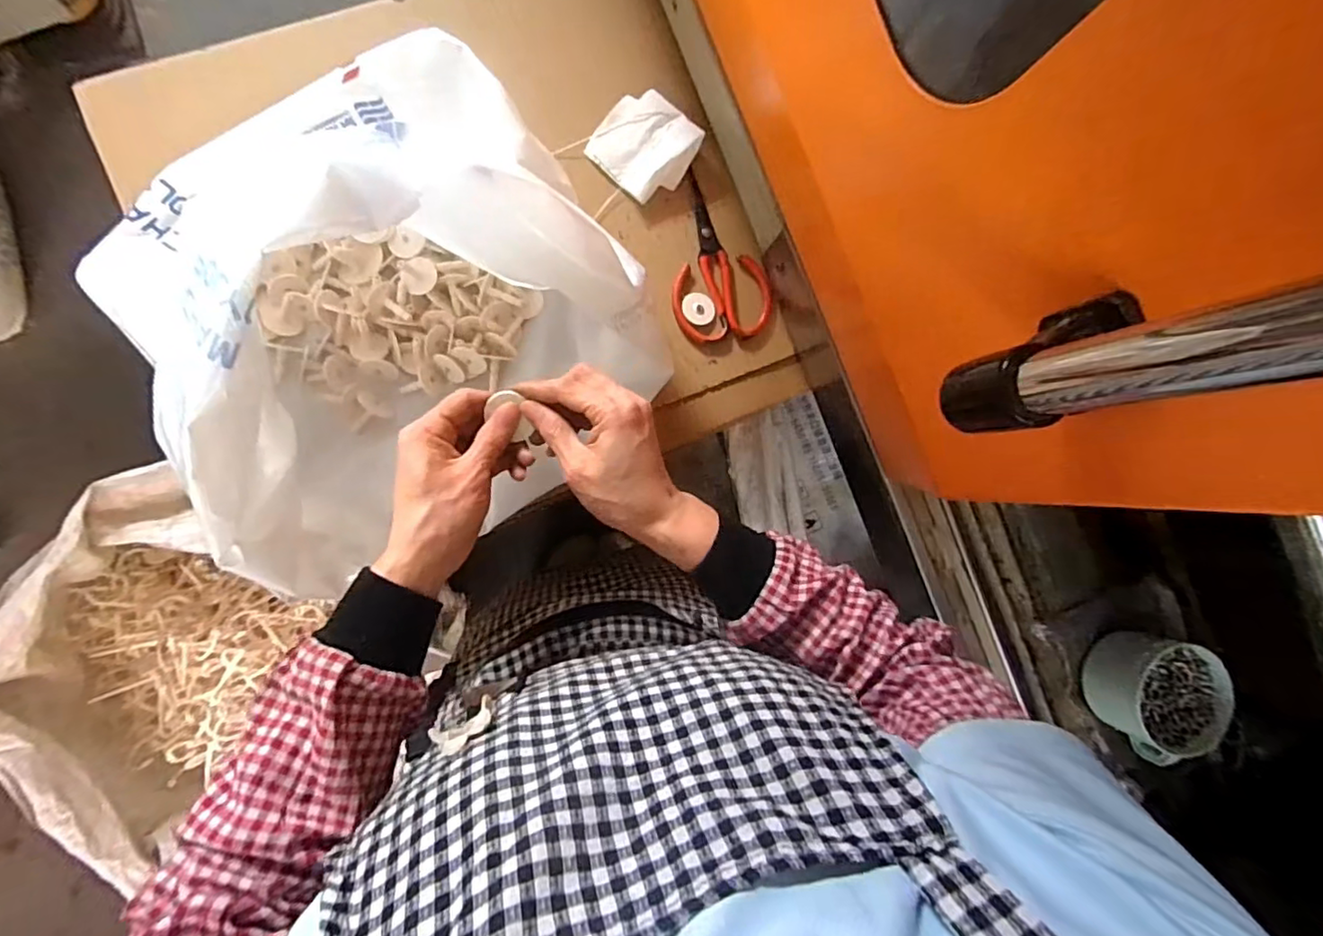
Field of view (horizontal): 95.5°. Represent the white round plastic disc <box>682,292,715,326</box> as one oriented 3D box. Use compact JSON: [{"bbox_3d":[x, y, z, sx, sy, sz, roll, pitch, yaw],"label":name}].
[{"bbox_3d":[0.042,-0.179,0.673,0.037,0.004,0.036,0,89,-8],"label":"white round plastic disc"}]

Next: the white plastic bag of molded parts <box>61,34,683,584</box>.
[{"bbox_3d":[-0.235,-0.147,0.487,0.391,0.268,0.397,-38,94,-7],"label":"white plastic bag of molded parts"}]

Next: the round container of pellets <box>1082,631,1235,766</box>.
[{"bbox_3d":[0.469,0.216,0.575,0.101,0.077,0.107,0,89,-8],"label":"round container of pellets"}]

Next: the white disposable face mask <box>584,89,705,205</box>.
[{"bbox_3d":[-0.018,-0.351,0.656,0.098,0.016,0.098,41,98,-2],"label":"white disposable face mask"}]

